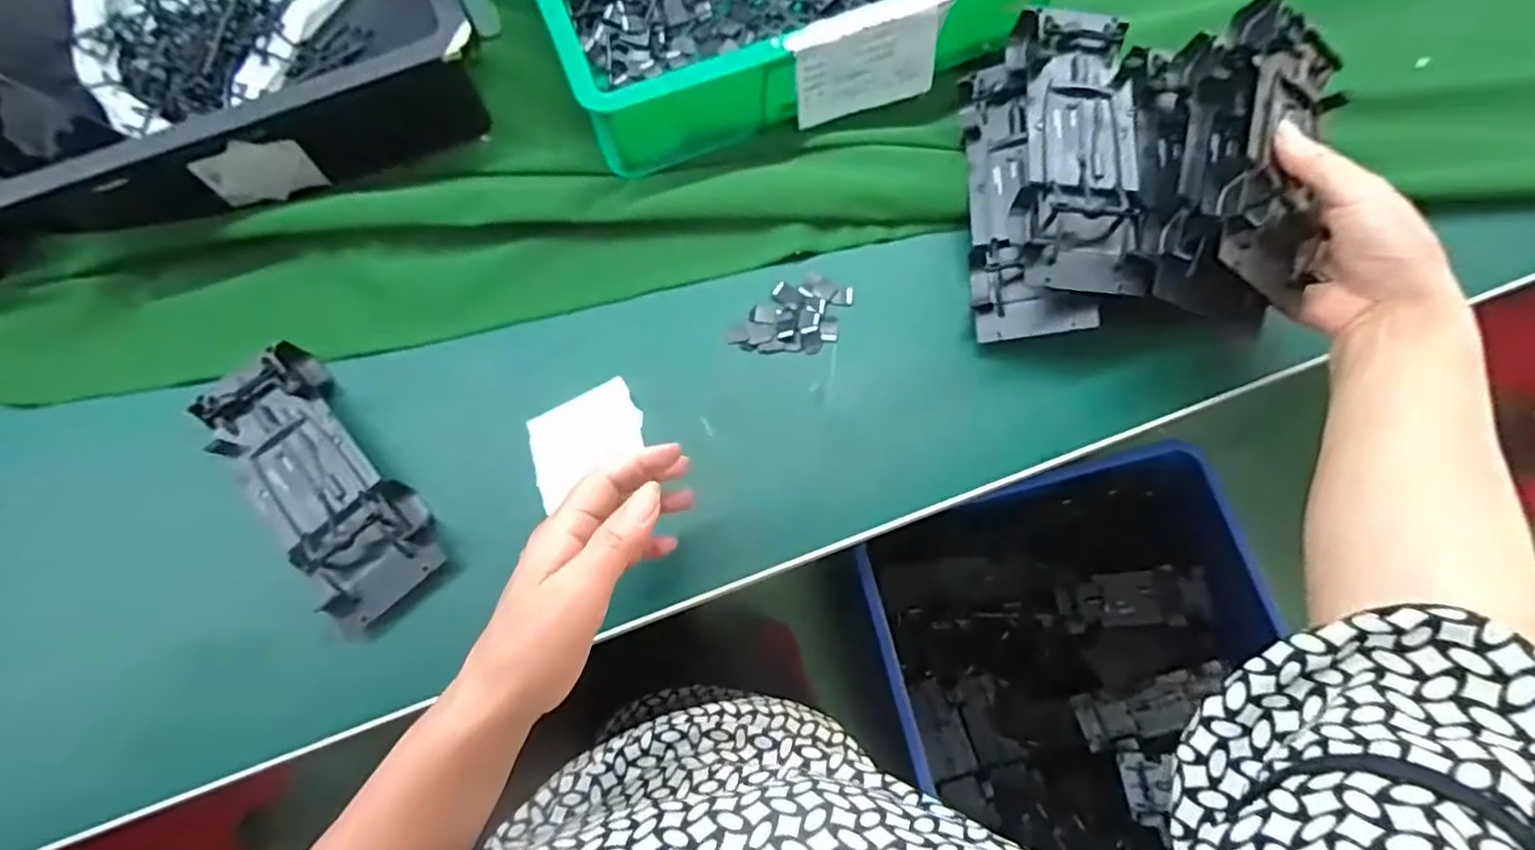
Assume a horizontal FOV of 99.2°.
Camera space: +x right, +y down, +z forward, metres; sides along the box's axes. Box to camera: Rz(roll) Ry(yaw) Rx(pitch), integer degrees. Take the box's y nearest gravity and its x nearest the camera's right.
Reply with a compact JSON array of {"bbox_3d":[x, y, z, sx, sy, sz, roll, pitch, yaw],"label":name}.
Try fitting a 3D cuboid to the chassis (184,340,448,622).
[{"bbox_3d":[-0.284,0.036,0.416,0.070,0.025,0.185,-41,76,-10],"label":"chassis"}]

